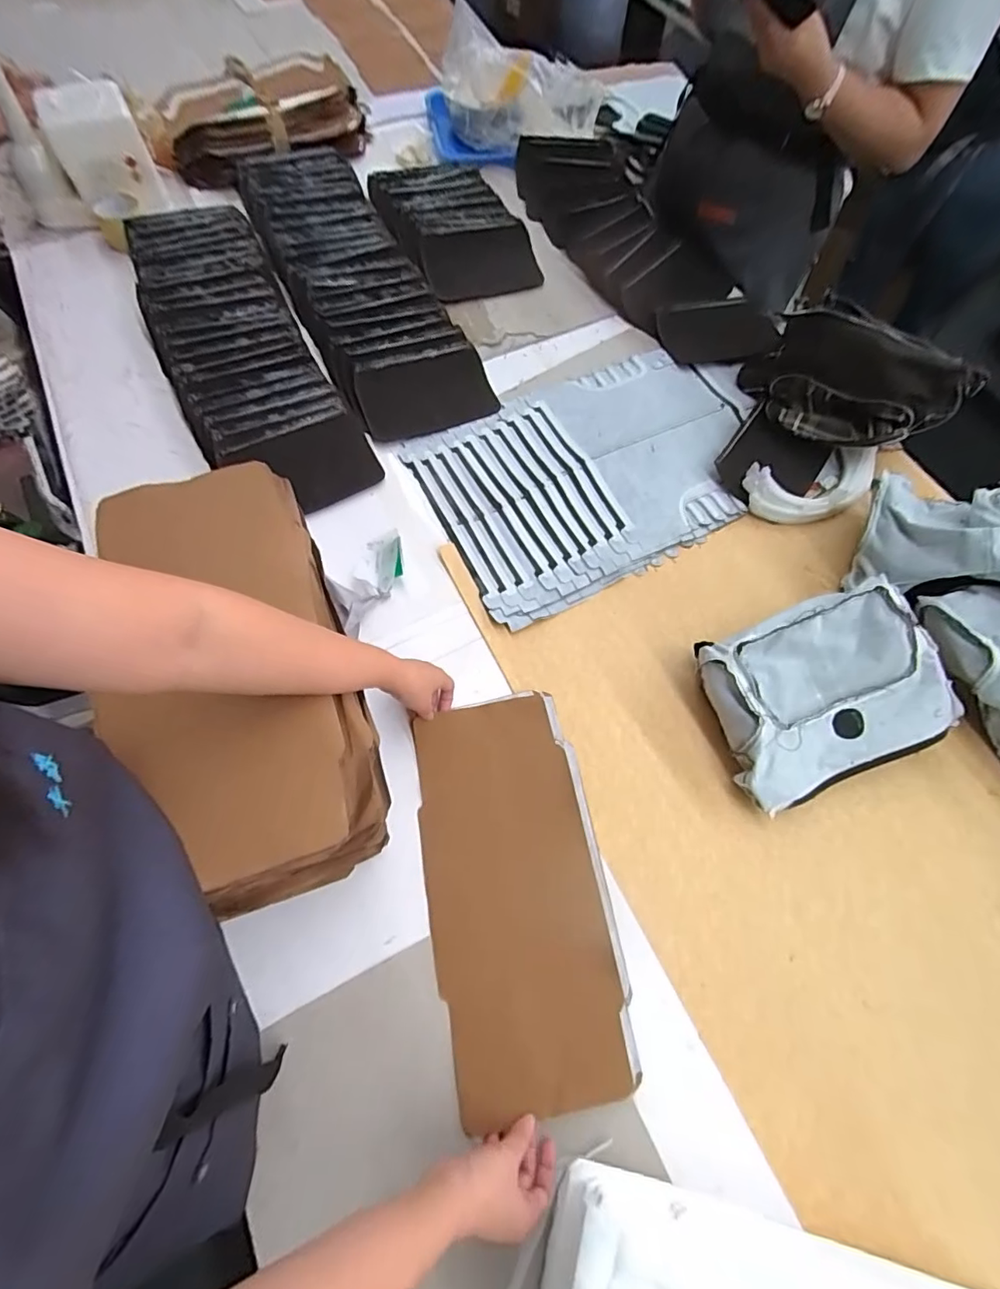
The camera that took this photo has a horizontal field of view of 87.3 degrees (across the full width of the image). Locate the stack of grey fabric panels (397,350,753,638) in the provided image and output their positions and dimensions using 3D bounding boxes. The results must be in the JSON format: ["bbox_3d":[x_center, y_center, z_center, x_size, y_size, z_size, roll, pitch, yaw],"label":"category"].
[{"bbox_3d":[0.163,-0.289,0.860,0.553,0.048,0.378,-26,68,-13],"label":"stack of grey fabric panels"}]

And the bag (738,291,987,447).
[{"bbox_3d":[0.544,-0.409,0.815,0.310,0.167,0.140,34,69,12],"label":"bag"}]

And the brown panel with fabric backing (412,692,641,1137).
[{"bbox_3d":[0.018,0.266,0.601,0.197,0.029,0.414,-8,66,-6],"label":"brown panel with fabric backing"}]

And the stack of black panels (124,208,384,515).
[{"bbox_3d":[-0.454,-0.514,0.903,0.238,0.077,0.711,-26,70,-13],"label":"stack of black panels"}]

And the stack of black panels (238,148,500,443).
[{"bbox_3d":[-0.276,-0.683,0.976,0.239,0.095,0.747,-25,70,-13],"label":"stack of black panels"}]

